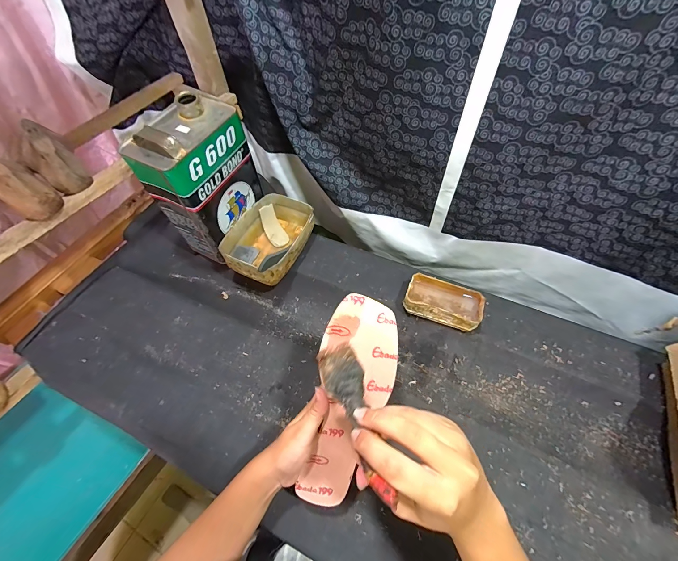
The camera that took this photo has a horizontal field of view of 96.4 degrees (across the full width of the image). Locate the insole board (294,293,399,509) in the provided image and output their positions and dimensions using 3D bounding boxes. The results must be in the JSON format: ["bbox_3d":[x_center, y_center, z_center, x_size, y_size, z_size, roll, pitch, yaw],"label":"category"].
[{"bbox_3d":[0.007,0.141,0.336,0.082,0.026,0.243,17,93,12],"label":"insole board"}]

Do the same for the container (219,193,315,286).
[{"bbox_3d":[-0.131,-0.082,0.597,0.126,0.074,0.187,22,60,15],"label":"container"}]

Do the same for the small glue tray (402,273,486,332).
[{"bbox_3d":[0.182,0.039,0.533,0.125,0.039,0.073,17,59,12],"label":"small glue tray"}]

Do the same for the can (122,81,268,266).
[{"bbox_3d":[-0.235,-0.173,0.538,0.111,0.217,0.159,17,56,13],"label":"can"}]

